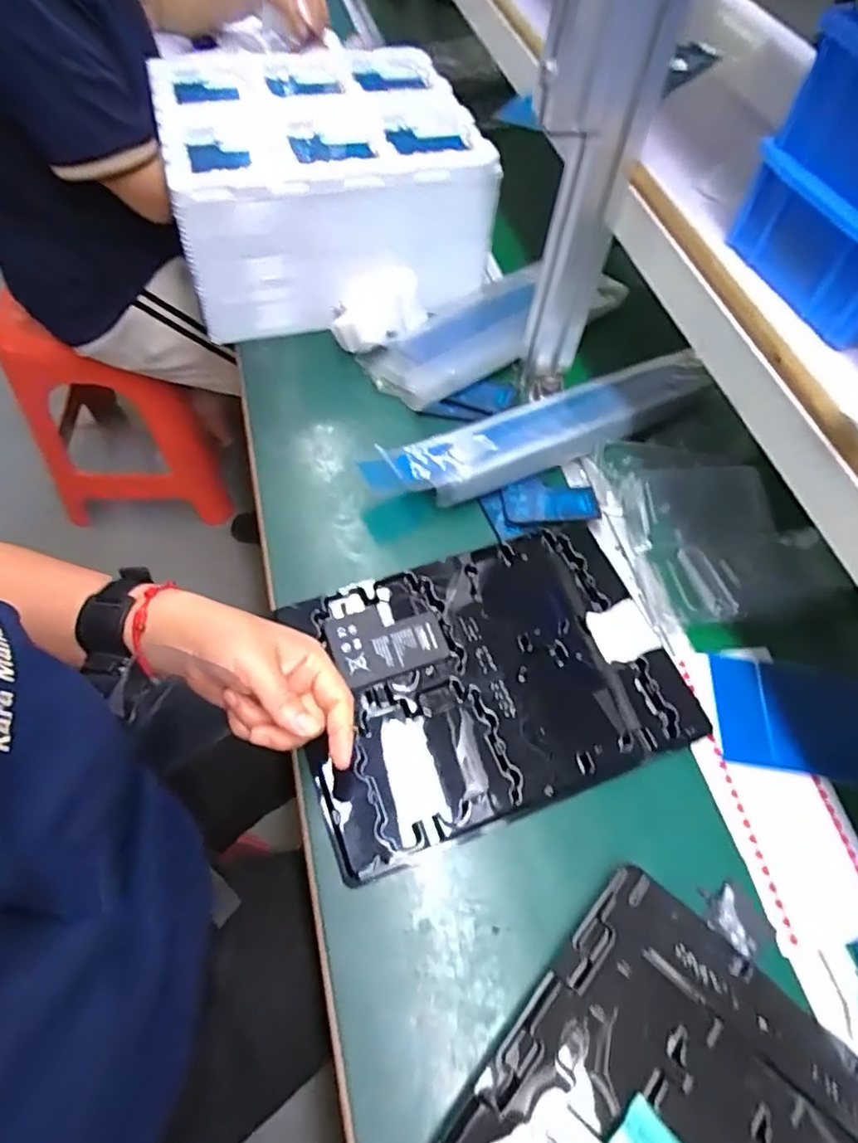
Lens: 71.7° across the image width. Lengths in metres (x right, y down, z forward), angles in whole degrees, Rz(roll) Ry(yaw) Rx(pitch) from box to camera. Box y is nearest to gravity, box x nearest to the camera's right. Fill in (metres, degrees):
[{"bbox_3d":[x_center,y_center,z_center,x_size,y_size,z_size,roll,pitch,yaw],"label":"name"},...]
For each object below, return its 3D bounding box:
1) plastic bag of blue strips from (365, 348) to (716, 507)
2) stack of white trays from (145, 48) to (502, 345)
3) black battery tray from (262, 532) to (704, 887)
[{"bbox_3d":[0.116,-0.145,0.590,0.371,0.034,0.079,-22,64,-17],"label":"plastic bag of blue strips"},{"bbox_3d":[-0.122,-0.443,0.683,0.321,0.150,0.283,-10,61,-11],"label":"stack of white trays"},{"bbox_3d":[0.042,0.079,0.470,0.284,0.012,0.208,-16,63,-14],"label":"black battery tray"}]

